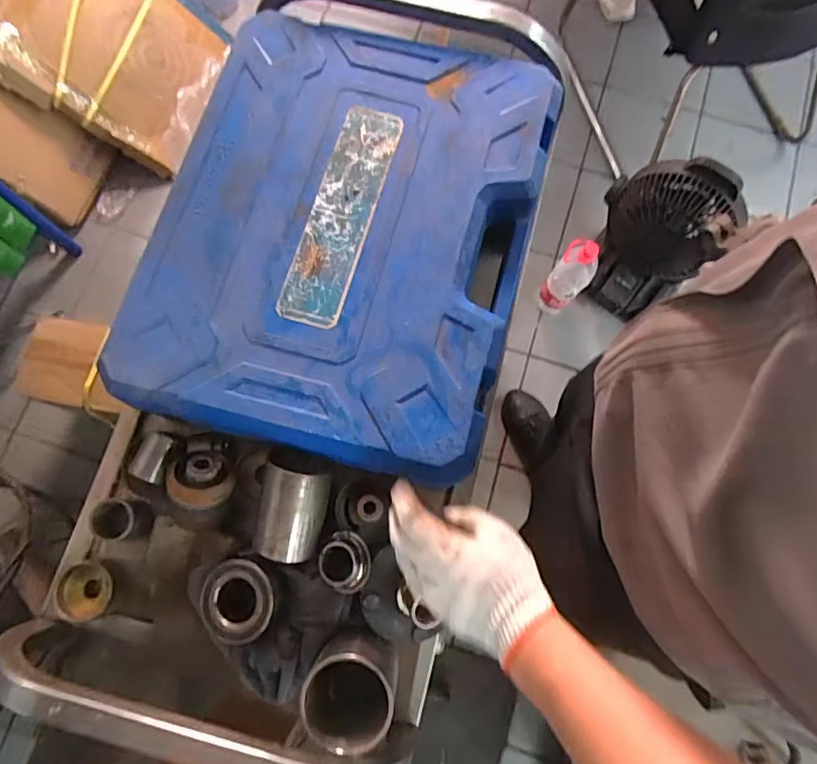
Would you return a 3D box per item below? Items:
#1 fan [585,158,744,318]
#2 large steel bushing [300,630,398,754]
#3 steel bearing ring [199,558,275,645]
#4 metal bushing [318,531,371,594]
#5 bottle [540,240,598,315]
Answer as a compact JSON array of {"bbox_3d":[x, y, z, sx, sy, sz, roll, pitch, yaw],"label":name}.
[{"bbox_3d":[0.576,-0.327,1.291,0.253,0.344,0.240,23,77,5],"label":"fan"},{"bbox_3d":[-0.054,0.302,0.533,0.081,0.081,0.093,8,76,1],"label":"large steel bushing"},{"bbox_3d":[-0.181,0.229,0.564,0.083,0.027,0.080,0,76,0],"label":"steel bearing ring"},{"bbox_3d":[-0.065,0.189,0.564,0.055,0.021,0.056,0,76,0],"label":"metal bushing"},{"bbox_3d":[0.391,-0.257,1.315,0.088,0.245,0.085,0,76,0],"label":"bottle"}]

